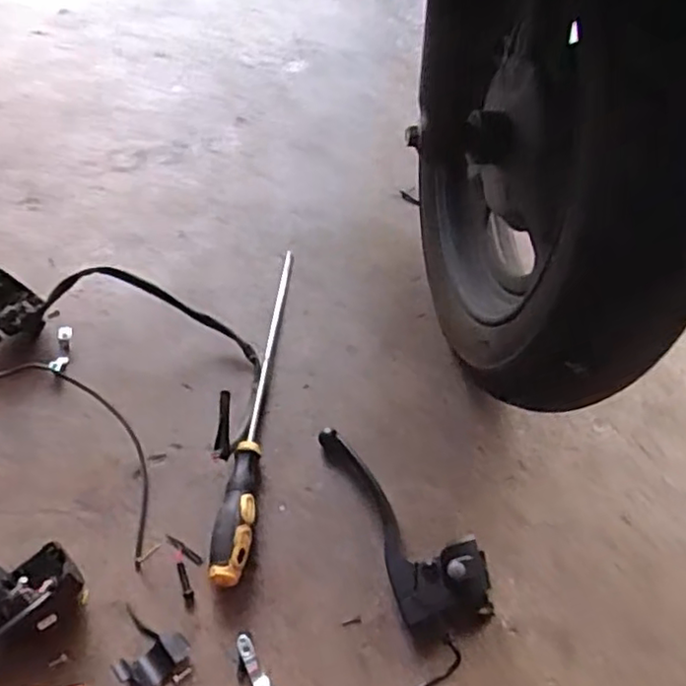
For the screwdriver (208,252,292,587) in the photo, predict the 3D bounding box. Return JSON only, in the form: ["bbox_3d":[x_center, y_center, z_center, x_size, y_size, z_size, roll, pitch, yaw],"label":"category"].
[{"bbox_3d":[-0.070,0.038,0.574,0.026,0.031,0.335,4,52,1],"label":"screwdriver"}]

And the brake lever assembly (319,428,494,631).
[{"bbox_3d":[0.045,0.122,0.497,0.061,0.057,0.172,-18,55,-16],"label":"brake lever assembly"}]

